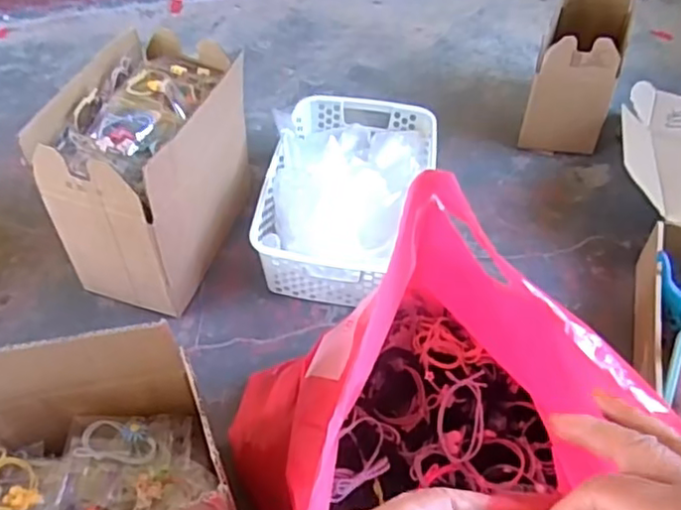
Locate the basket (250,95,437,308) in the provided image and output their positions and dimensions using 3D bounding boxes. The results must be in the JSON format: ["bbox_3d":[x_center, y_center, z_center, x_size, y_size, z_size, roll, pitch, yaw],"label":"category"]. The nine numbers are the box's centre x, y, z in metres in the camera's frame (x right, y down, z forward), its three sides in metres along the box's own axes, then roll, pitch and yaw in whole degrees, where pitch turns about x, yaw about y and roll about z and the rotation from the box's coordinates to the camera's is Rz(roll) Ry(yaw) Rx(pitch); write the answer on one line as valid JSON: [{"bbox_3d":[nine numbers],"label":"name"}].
[{"bbox_3d":[0.014,-0.080,0.818,0.199,0.121,0.304,8,49,7],"label":"basket"}]

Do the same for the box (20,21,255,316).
[{"bbox_3d":[-0.209,-0.094,0.749,0.142,0.219,0.238,14,50,13],"label":"box"}]

